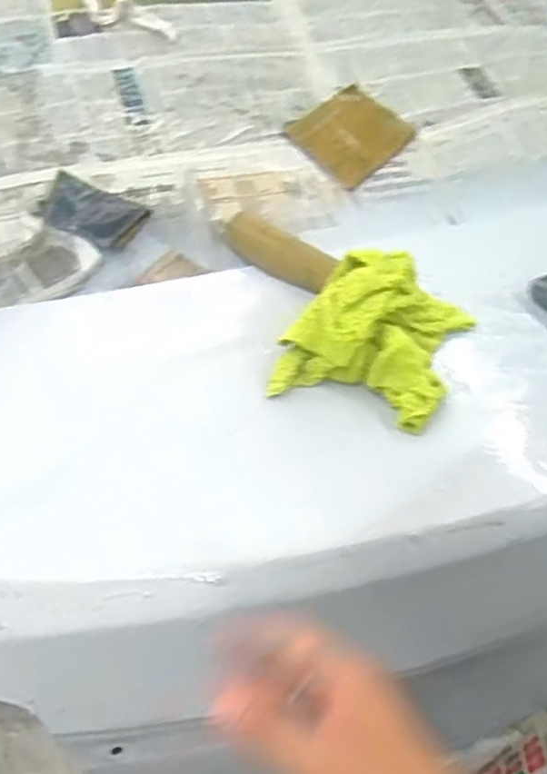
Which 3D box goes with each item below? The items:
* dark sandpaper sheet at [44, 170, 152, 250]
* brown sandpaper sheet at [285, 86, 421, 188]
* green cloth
[{"bbox_3d":[-0.189,-0.182,0.700,0.098,0.008,0.066,25,63,0],"label":"dark sandpaper sheet"},{"bbox_3d":[0.098,-0.314,0.832,0.129,0.006,0.109,-43,84,-18],"label":"brown sandpaper sheet"},{"bbox_3d":[0.095,-0.057,0.607,0.142,0.072,0.164,15,42,14],"label":"green cloth"}]

